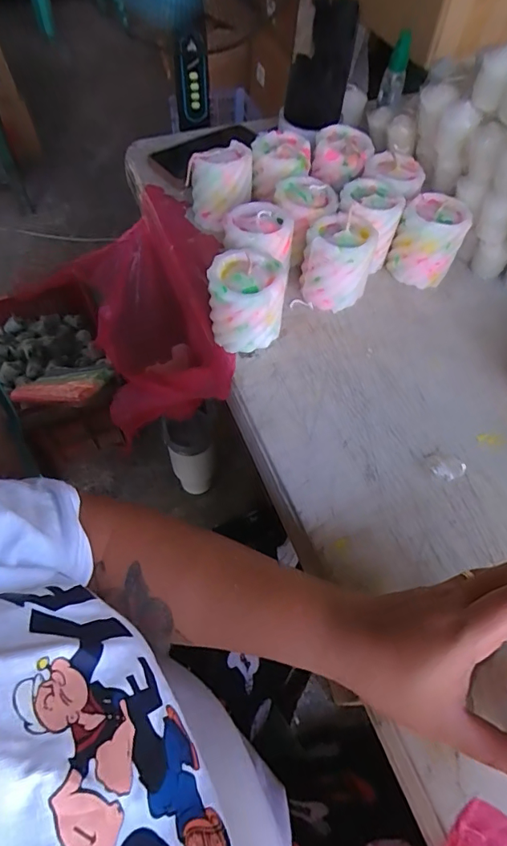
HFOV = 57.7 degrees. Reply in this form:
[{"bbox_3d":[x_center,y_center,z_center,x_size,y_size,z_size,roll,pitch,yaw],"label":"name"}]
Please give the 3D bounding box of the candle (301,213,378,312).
[{"bbox_3d":[0.085,-0.165,0.471,0.066,0.073,0.070,5,57,2],"label":"candle"}]

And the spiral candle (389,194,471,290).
[{"bbox_3d":[0.188,-0.197,0.498,0.065,0.070,0.067,1,57,-1],"label":"spiral candle"}]

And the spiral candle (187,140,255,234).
[{"bbox_3d":[-0.040,-0.275,0.530,0.075,0.070,0.065,-2,57,-3],"label":"spiral candle"}]

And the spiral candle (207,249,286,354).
[{"bbox_3d":[-0.007,-0.114,0.438,0.069,0.073,0.065,0,57,-2],"label":"spiral candle"}]

